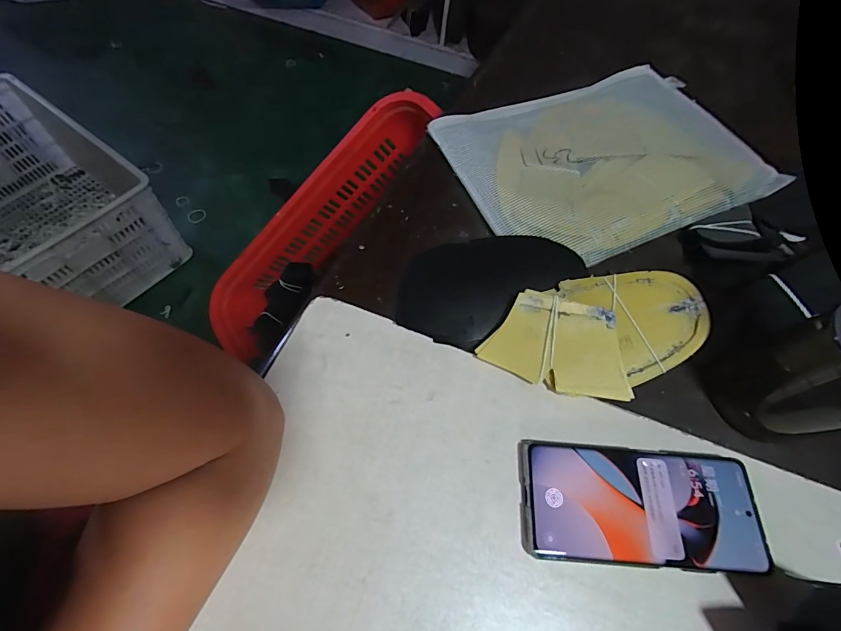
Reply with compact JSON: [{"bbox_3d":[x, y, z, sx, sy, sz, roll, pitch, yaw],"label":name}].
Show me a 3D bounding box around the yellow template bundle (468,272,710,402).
[{"bbox_3d":[0.142,0.018,0.336,0.176,0.020,0.097,-15,75,0],"label":"yellow template bundle"}]

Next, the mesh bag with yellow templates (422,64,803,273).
[{"bbox_3d":[0.194,-0.174,0.440,0.300,0.033,0.228,-19,65,-13],"label":"mesh bag with yellow templates"}]

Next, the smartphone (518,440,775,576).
[{"bbox_3d":[0.155,0.135,0.289,0.164,0.014,0.077,5,62,-1],"label":"smartphone"}]

